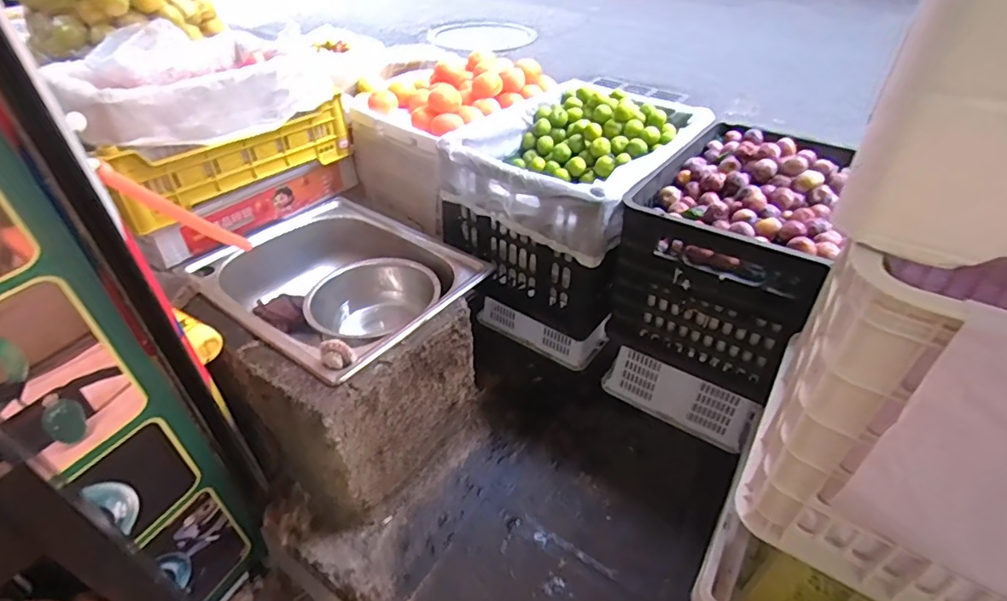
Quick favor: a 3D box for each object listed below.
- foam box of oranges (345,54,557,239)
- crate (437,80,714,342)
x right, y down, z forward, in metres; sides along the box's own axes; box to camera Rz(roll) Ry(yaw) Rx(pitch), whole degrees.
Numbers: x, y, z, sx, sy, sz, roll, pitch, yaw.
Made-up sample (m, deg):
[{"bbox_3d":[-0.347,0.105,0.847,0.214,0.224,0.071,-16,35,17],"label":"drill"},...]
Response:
[{"bbox_3d":[-0.123,-0.394,1.217,0.327,0.276,0.446,21,45,24],"label":"foam box of oranges"},{"bbox_3d":[0.160,-0.240,1.095,0.391,0.292,0.537,20,44,22],"label":"crate"}]

